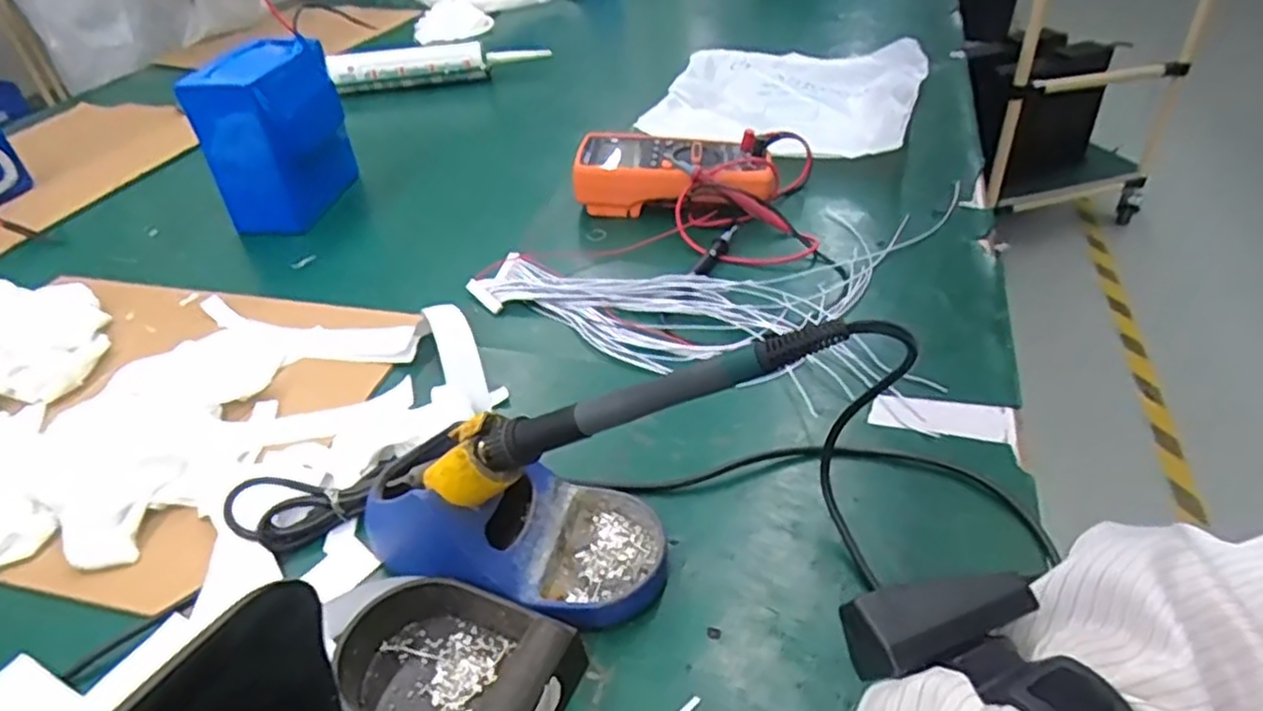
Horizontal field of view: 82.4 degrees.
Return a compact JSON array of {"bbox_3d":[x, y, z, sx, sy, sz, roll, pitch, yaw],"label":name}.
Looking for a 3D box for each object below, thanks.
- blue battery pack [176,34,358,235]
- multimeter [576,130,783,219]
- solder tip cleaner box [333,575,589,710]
[{"bbox_3d":[-0.338,-0.212,0.688,0.078,0.140,0.128,3,40,8],"label":"blue battery pack"},{"bbox_3d":[0.042,-0.173,0.686,0.186,0.048,0.101,9,41,14],"label":"multimeter"},{"bbox_3d":[-0.081,0.142,0.320,0.101,0.035,0.075,15,43,21],"label":"solder tip cleaner box"}]

